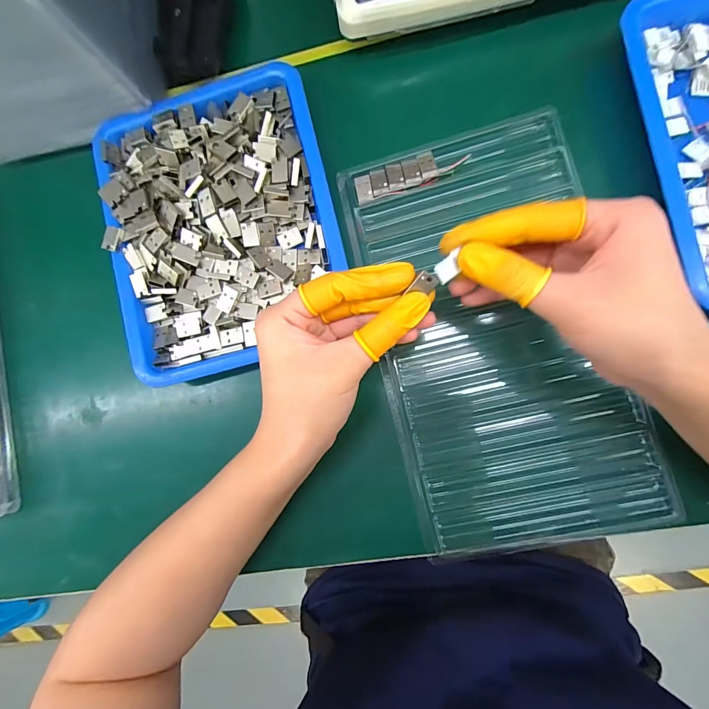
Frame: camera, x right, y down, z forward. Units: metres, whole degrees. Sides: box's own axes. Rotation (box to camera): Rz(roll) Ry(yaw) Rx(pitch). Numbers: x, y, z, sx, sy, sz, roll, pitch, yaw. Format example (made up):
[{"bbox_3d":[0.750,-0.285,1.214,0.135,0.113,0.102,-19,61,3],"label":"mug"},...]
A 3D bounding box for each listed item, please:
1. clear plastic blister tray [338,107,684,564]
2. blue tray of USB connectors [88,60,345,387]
[{"bbox_3d":[0.097,-0.016,0.253,0.158,0.019,0.292,-13,87,7],"label":"clear plastic blister tray"},{"bbox_3d":[-0.100,-0.097,0.268,0.167,0.029,0.209,-14,84,7],"label":"blue tray of USB connectors"}]

